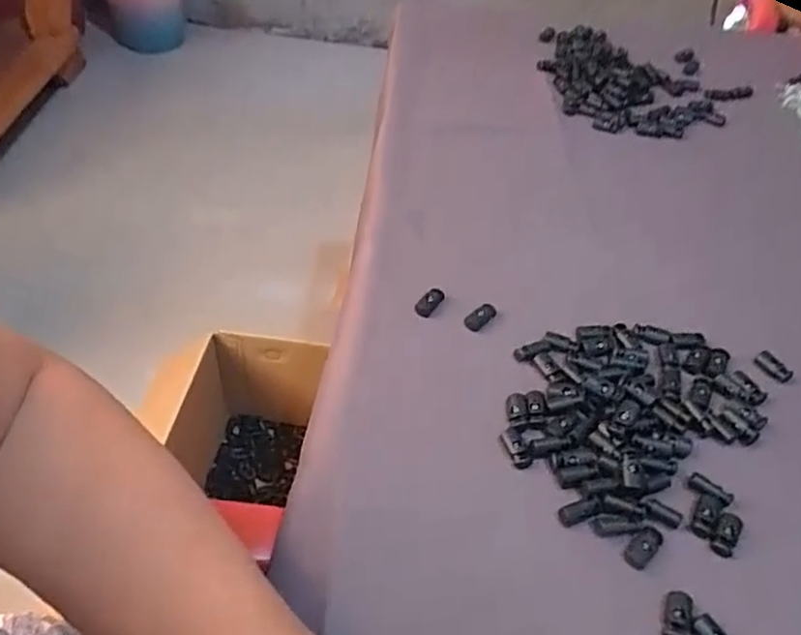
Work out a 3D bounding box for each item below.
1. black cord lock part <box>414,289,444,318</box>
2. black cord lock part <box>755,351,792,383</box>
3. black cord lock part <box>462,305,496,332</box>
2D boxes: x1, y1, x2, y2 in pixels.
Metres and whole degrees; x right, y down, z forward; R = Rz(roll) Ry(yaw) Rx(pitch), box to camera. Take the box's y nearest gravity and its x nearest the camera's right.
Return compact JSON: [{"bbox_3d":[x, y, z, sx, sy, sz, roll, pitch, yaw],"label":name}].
[{"bbox_3d":[0.018,-0.010,0.415,0.010,0.006,0.021,30,52,22],"label":"black cord lock part"},{"bbox_3d":[0.220,0.030,0.400,0.010,0.007,0.022,-34,58,-30],"label":"black cord lock part"},{"bbox_3d":[0.048,0.000,0.409,0.010,0.008,0.024,36,55,26],"label":"black cord lock part"}]

